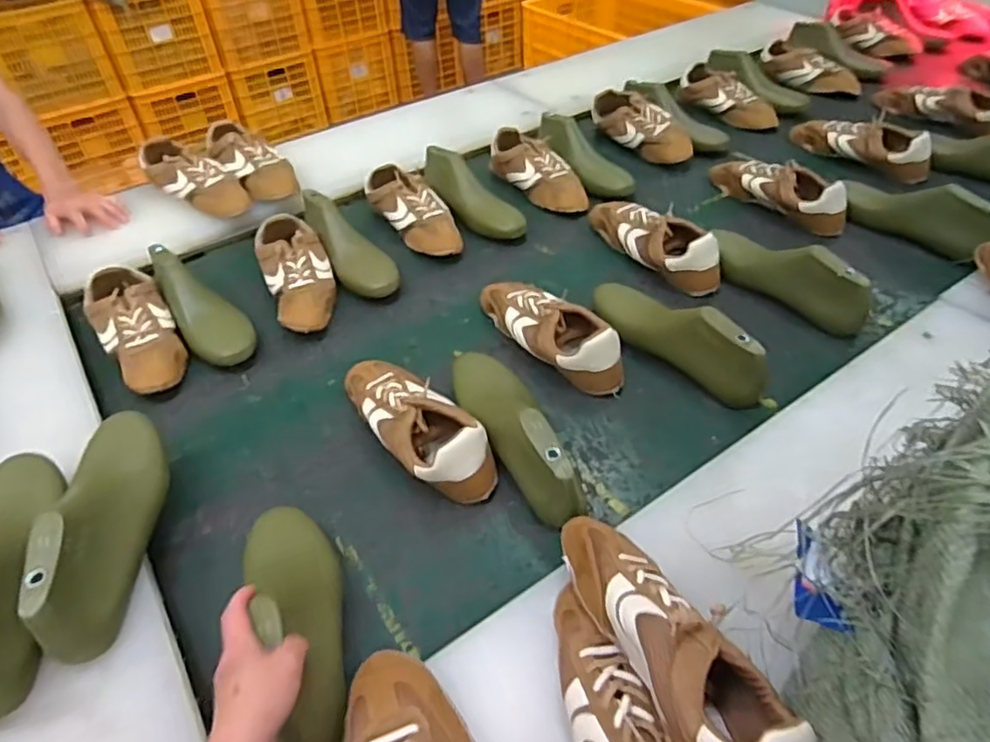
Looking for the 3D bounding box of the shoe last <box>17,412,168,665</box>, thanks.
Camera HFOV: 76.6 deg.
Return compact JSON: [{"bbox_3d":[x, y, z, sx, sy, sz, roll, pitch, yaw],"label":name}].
[{"bbox_3d":[-0.384,0.135,0.616,0.072,0.093,0.275,-12,46,-7],"label":"shoe last"}]

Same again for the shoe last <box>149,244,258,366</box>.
[{"bbox_3d":[-0.434,-0.096,0.939,0.087,0.087,0.244,-30,51,-24],"label":"shoe last"}]

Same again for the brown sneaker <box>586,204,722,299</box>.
[{"bbox_3d":[0.247,-0.211,1.015,0.077,0.094,0.266,-31,51,-24],"label":"brown sneaker"}]

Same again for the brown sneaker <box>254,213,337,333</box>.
[{"bbox_3d":[-0.310,-0.156,0.992,0.100,0.064,0.236,-21,47,-16],"label":"brown sneaker"}]

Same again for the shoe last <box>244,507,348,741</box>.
[{"bbox_3d":[-0.175,0.207,0.556,0.079,0.085,0.255,-14,40,-16],"label":"shoe last"}]

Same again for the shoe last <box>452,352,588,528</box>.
[{"bbox_3d":[0.016,0.063,0.733,0.075,0.102,0.275,-18,47,-13],"label":"shoe last"}]

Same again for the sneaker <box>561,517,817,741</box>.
[{"bbox_3d":[0.135,0.206,0.483,0.088,0.093,0.262,-16,39,-17],"label":"sneaker"}]

